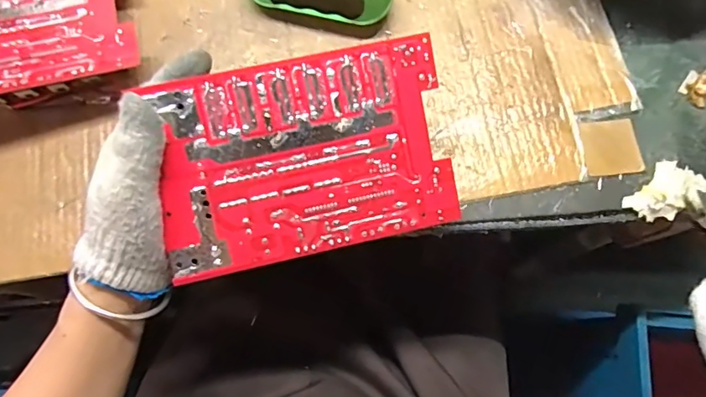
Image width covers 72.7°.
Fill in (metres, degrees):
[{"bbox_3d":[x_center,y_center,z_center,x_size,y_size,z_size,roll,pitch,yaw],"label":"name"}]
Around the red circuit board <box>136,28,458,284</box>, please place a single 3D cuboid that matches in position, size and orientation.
[{"bbox_3d":[-0.031,-0.026,0.318,0.186,0.004,0.126,-12,99,-5],"label":"red circuit board"}]

